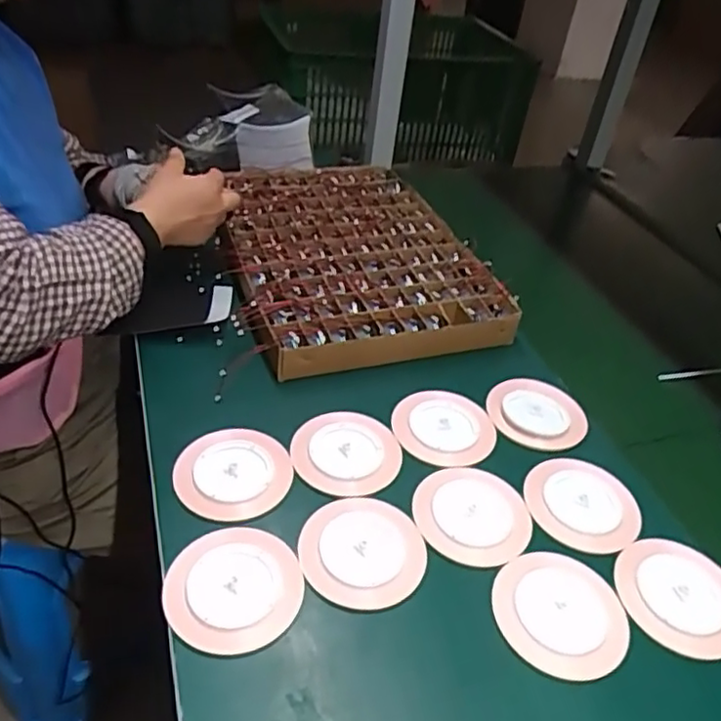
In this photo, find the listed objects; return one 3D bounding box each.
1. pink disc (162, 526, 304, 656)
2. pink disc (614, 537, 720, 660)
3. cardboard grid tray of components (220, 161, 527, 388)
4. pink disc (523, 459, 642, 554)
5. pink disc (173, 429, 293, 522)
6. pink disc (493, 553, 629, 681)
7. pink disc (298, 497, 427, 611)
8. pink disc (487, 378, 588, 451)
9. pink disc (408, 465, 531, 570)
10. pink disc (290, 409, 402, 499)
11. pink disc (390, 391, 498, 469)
[{"bbox_3d":[-0.093,0.167,0.486,0.096,0.006,0.100,4,39,-3],"label":"pink disc"},{"bbox_3d":[0.255,0.185,0.513,0.094,0.012,0.097,4,39,-3],"label":"pink disc"},{"bbox_3d":[-0.021,-0.144,0.844,0.299,0.048,0.421,-8,41,-19],"label":"cardboard grid tray of components"},{"bbox_3d":[0.199,0.125,0.579,0.098,0.009,0.092,4,39,-3],"label":"pink disc"},{"bbox_3d":[-0.112,0.096,0.566,0.098,0.007,0.093,4,39,-3],"label":"pink disc"},{"bbox_3d":[0.152,0.189,0.492,0.096,0.007,0.095,4,39,-3],"label":"pink disc"},{"bbox_3d":[0.003,0.150,0.520,0.097,0.009,0.096,4,39,-3],"label":"pink disc"},{"bbox_3d":[0.181,0.053,0.663,0.099,0.016,0.087,28,44,24],"label":"pink disc"},{"bbox_3d":[0.097,0.130,0.558,0.098,0.008,0.093,4,39,-3],"label":"pink disc"},{"bbox_3d":[-0.013,0.085,0.599,0.100,0.011,0.095,4,39,-3],"label":"pink disc"},{"bbox_3d":[0.084,0.064,0.636,0.096,0.009,0.093,4,39,-3],"label":"pink disc"}]

